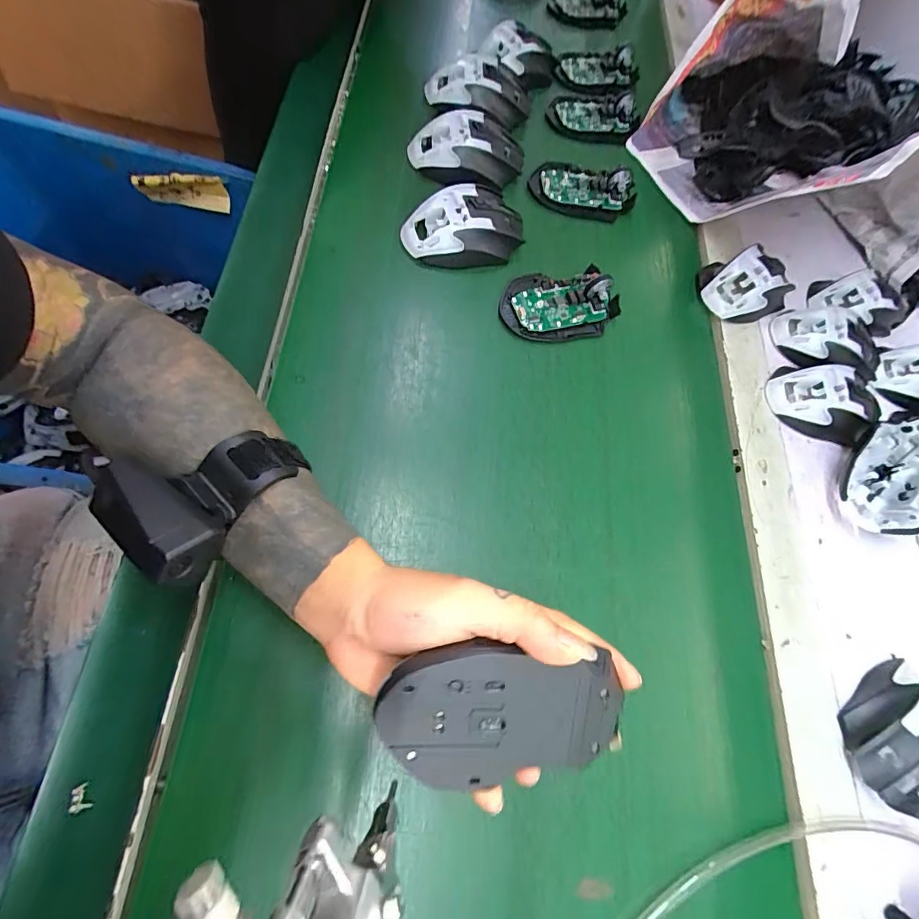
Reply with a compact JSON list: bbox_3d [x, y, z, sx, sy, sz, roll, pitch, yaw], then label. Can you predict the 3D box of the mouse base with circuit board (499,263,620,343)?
[{"bbox_3d":[0.094,-0.146,0.428,0.113,0.026,0.066,-7,63,-6],"label":"mouse base with circuit board"}]

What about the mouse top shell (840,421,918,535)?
[{"bbox_3d":[0.387,0.018,0.418,0.068,0.035,0.105,37,67,15],"label":"mouse top shell"}]

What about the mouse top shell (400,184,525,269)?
[{"bbox_3d":[0.006,-0.212,0.429,0.112,0.046,0.057,-20,65,-13],"label":"mouse top shell"}]

